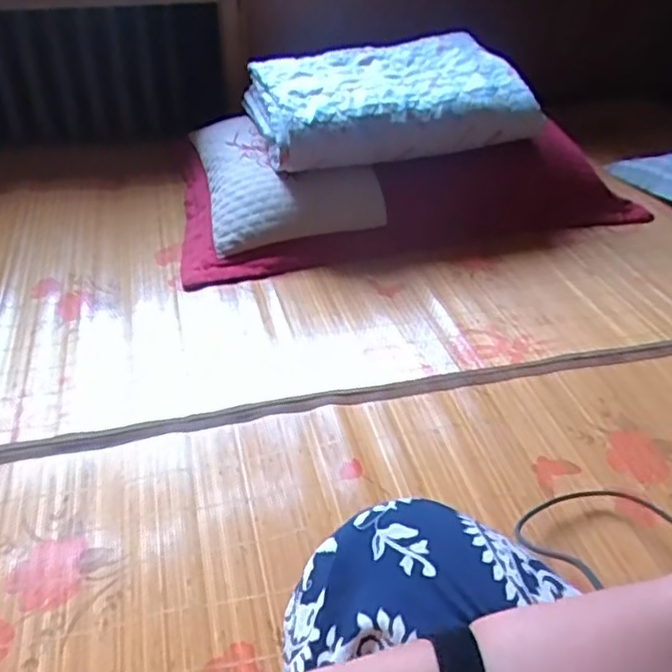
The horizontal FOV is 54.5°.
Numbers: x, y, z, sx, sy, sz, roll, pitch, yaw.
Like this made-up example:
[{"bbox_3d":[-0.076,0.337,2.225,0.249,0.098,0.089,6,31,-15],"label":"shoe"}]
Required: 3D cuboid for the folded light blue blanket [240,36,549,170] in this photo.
[{"bbox_3d":[0.094,-0.438,1.212,0.491,0.145,0.269,-15,40,-17],"label":"folded light blue blanket"}]

